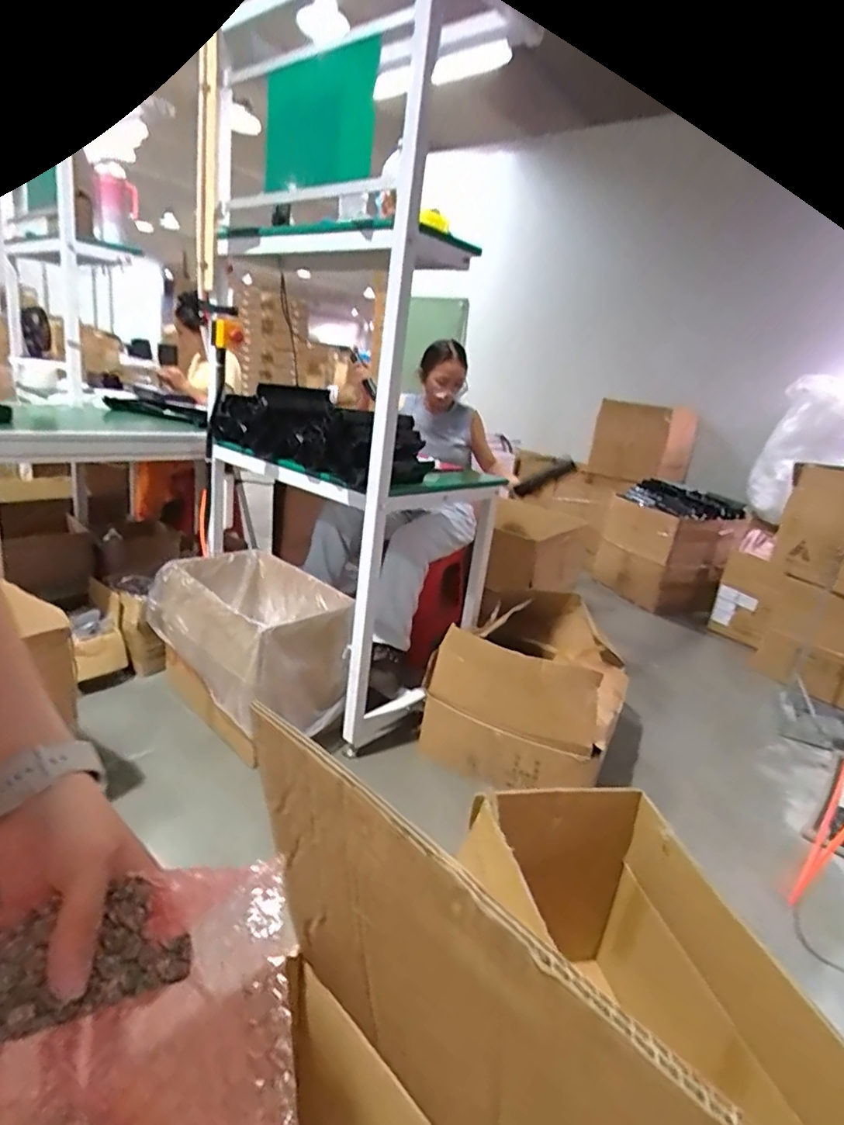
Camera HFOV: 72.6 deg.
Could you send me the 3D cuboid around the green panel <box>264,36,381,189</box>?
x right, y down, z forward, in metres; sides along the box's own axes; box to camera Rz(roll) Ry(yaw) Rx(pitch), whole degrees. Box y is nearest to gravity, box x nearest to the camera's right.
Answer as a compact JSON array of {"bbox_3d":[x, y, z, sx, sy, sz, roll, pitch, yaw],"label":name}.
[{"bbox_3d":[-0.254,-1.061,1.382,0.397,0.253,0.027,21,28,35],"label":"green panel"}]

